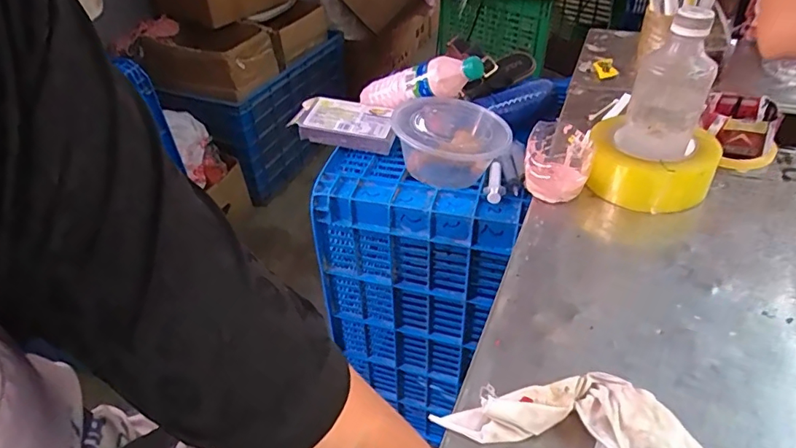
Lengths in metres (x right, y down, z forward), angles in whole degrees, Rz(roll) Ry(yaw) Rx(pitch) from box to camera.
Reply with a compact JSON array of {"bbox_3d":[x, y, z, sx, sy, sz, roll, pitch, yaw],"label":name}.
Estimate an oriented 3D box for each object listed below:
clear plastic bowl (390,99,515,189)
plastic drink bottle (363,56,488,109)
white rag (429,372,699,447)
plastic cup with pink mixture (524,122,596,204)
[{"bbox_3d":[0.073,-0.119,0.747,0.153,0.092,0.170,18,41,23],"label":"clear plastic bowl"},{"bbox_3d":[0.025,-0.220,0.812,0.231,0.058,0.049,-4,33,35],"label":"plastic drink bottle"},{"bbox_3d":[0.124,0.131,0.313,0.173,0.027,0.076,23,43,27],"label":"white rag"},{"bbox_3d":[0.166,-0.063,0.527,0.063,0.061,0.062,0,37,0],"label":"plastic cup with pink mixture"}]

